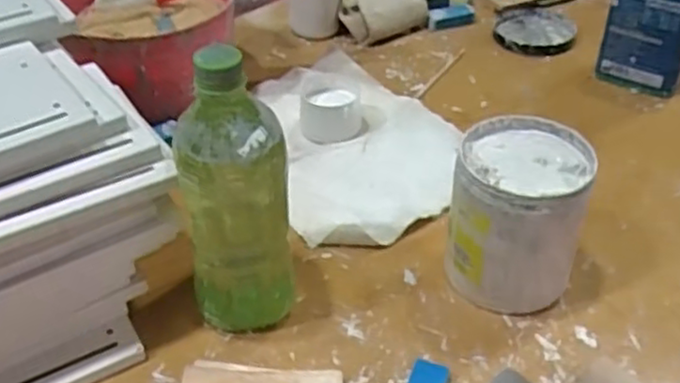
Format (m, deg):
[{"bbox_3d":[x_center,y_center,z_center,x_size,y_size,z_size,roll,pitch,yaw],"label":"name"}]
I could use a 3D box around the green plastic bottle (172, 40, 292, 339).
[{"bbox_3d":[-0.074,0.008,0.491,0.078,0.206,0.065,-4,42,-4],"label":"green plastic bottle"}]

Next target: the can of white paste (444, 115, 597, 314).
[{"bbox_3d":[0.136,0.021,0.551,0.095,0.120,0.104,-1,42,0],"label":"can of white paste"}]

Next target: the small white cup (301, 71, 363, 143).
[{"bbox_3d":[-0.009,-0.088,0.738,0.061,0.040,0.069,1,42,2],"label":"small white cup"}]

